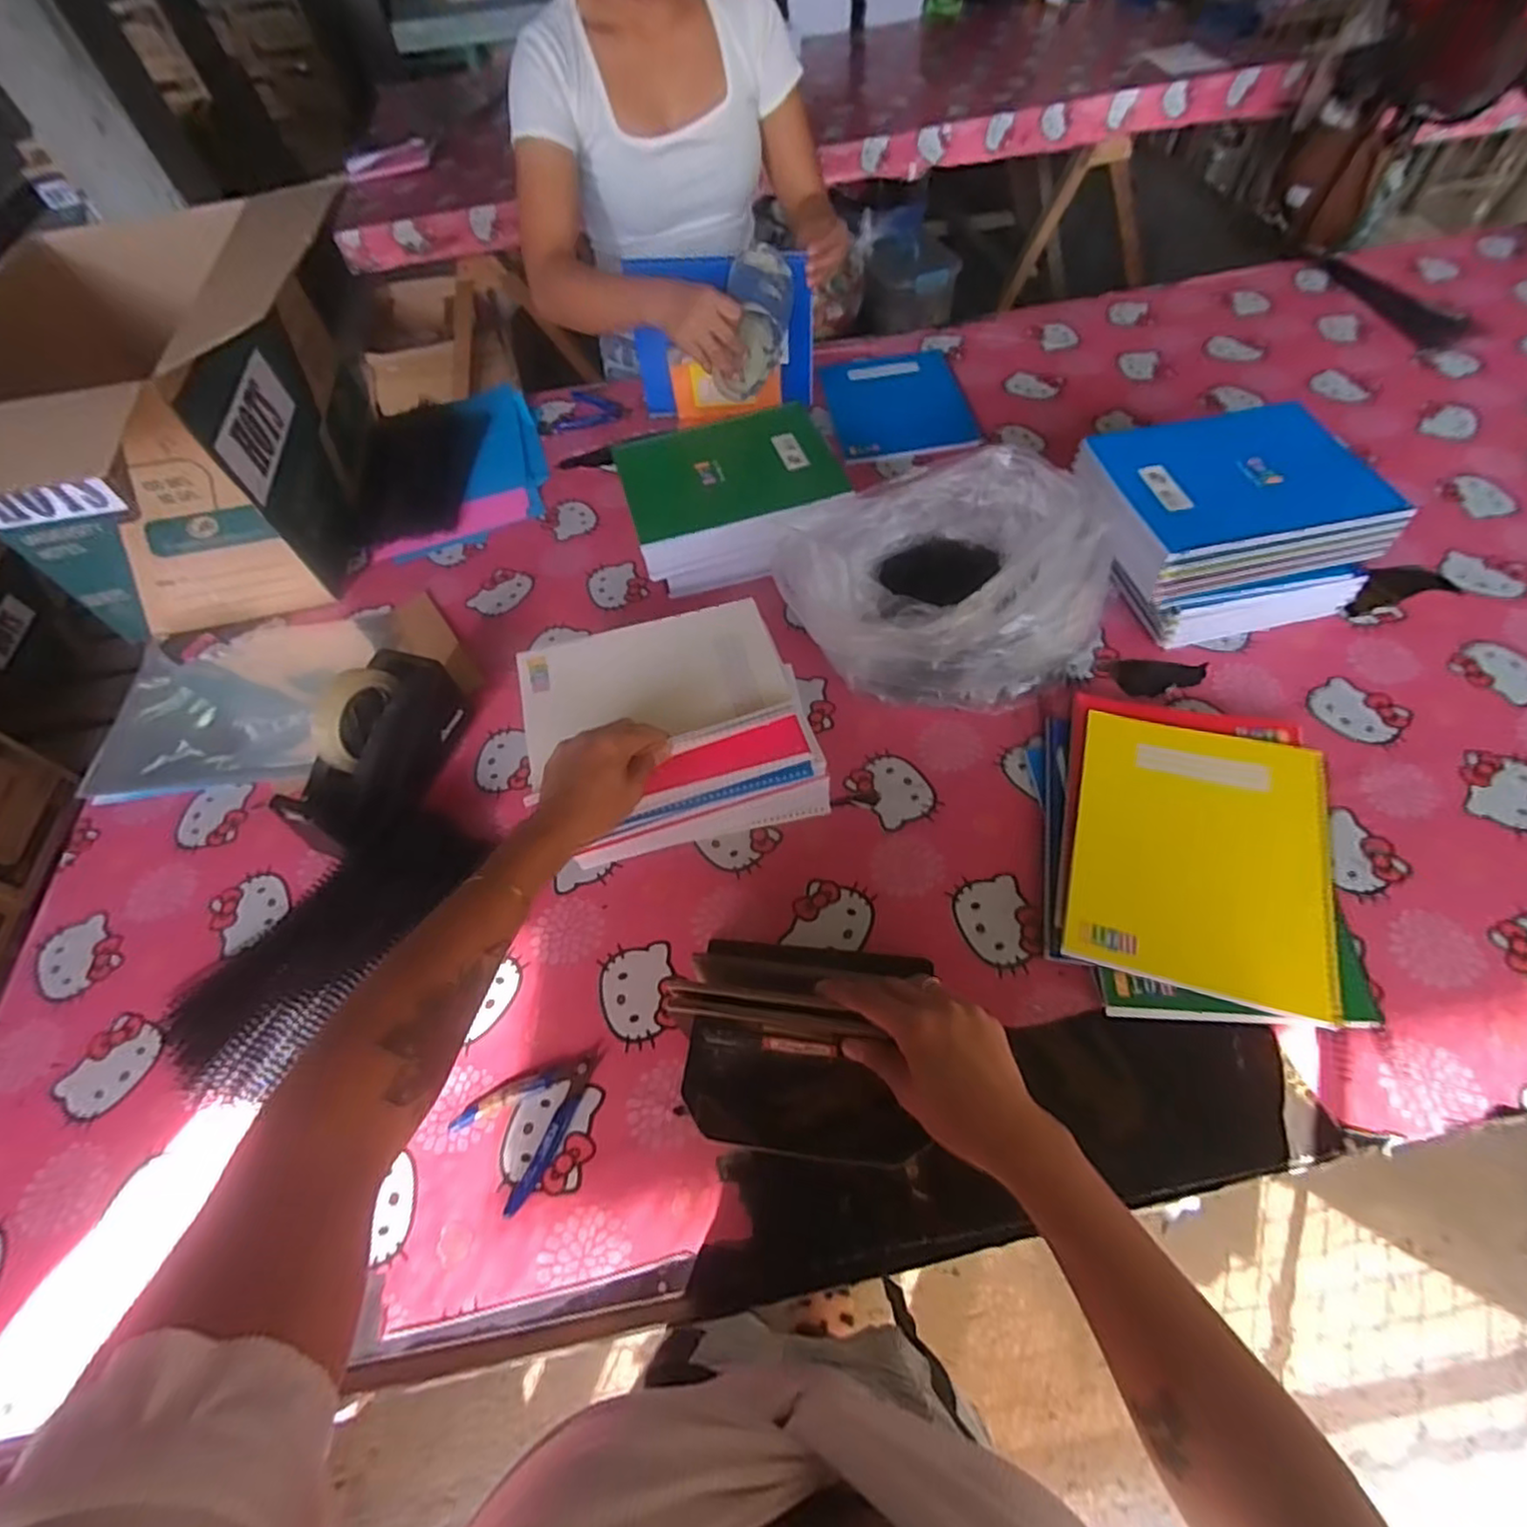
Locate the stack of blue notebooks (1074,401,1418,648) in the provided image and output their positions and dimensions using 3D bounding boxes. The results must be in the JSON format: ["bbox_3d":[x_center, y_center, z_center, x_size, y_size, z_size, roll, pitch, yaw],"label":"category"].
[{"bbox_3d":[0.500,-0.269,0.761,0.272,0.124,0.241,-8,57,-1],"label":"stack of blue notebooks"}]

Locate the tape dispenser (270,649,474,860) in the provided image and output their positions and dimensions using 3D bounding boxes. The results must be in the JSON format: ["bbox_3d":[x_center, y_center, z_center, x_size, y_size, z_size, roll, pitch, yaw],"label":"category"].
[{"bbox_3d":[-0.385,-0.014,0.673,0.083,0.119,0.211,11,59,11],"label":"tape dispenser"}]

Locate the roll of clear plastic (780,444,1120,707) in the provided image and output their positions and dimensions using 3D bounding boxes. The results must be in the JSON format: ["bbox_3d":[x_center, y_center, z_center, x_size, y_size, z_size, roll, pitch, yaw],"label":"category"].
[{"bbox_3d":[0.191,-0.181,0.713,0.338,0.146,0.237,-9,57,-1],"label":"roll of clear plastic"}]

